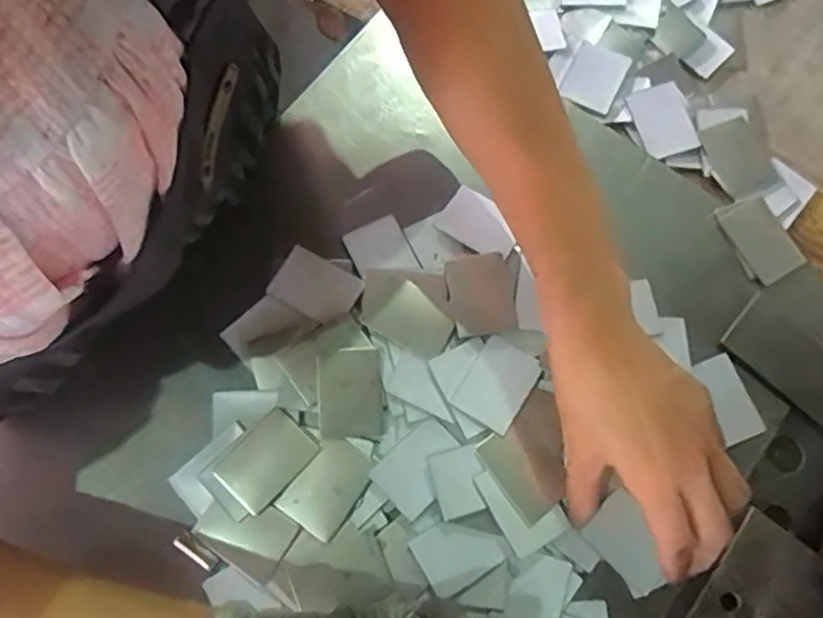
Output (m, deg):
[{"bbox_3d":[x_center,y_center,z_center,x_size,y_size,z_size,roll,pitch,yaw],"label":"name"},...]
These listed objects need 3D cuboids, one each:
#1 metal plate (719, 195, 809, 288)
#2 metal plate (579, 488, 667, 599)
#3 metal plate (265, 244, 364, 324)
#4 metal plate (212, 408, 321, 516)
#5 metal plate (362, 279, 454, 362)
[{"bbox_3d":[0.215,-0.042,0.415,0.035,0.005,0.049,-28,77,-9],"label":"metal plate"},{"bbox_3d":[0.114,0.123,0.355,0.030,0.004,0.050,-40,87,1],"label":"metal plate"},{"bbox_3d":[-0.055,-0.013,0.391,0.047,0.004,0.034,29,76,6],"label":"metal plate"},{"bbox_3d":[-0.078,0.081,0.363,0.034,0.004,0.048,43,78,9],"label":"metal plate"},{"bbox_3d":[0.001,0.009,0.384,0.042,0.004,0.035,43,78,9],"label":"metal plate"}]

